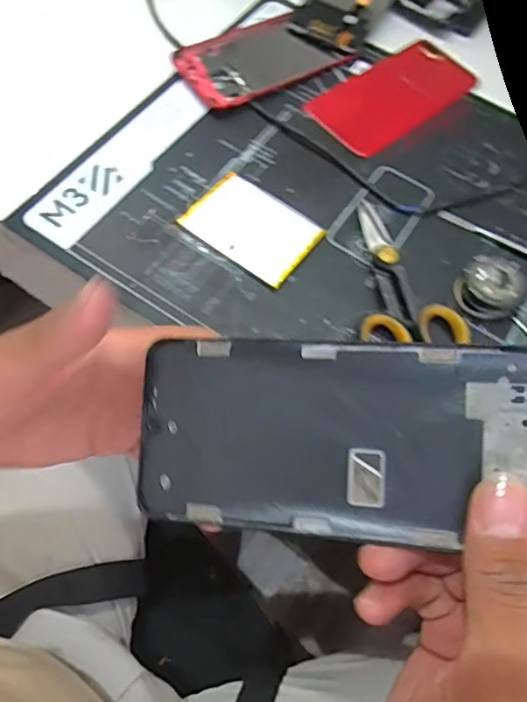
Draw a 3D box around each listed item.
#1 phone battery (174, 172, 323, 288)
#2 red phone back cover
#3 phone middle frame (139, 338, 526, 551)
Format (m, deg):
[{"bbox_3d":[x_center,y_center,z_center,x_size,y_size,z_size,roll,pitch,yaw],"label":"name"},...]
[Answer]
[{"bbox_3d":[-0.007,-0.091,0.404,0.090,0.006,0.067,35,63,13],"label":"phone battery"},{"bbox_3d":[0.110,-0.217,0.473,0.145,0.010,0.072,-34,72,-18],"label":"red phone back cover"},{"bbox_3d":[0.025,0.033,0.209,0.149,0.004,0.072,1,87,15],"label":"phone middle frame"}]

